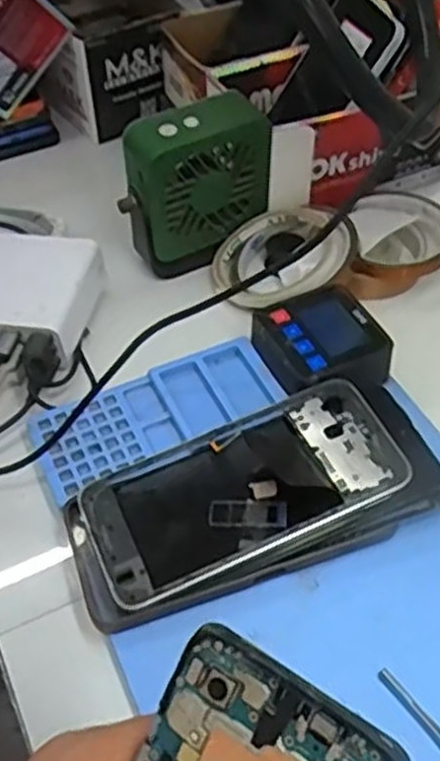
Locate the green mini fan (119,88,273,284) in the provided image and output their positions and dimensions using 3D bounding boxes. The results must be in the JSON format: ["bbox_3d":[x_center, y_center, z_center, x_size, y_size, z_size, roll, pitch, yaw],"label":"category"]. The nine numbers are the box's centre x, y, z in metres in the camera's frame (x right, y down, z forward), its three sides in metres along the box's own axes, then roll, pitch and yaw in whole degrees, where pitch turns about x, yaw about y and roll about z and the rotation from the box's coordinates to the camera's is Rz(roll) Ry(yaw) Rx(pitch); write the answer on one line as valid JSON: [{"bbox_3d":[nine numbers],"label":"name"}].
[{"bbox_3d":[-0.016,-0.137,0.537,0.099,0.107,0.034,-26,53,-20],"label":"green mini fan"}]

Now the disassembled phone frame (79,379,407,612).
[{"bbox_3d":[0.012,0.056,0.408,0.165,0.009,0.078,-23,52,-11],"label":"disassembled phone frame"}]

